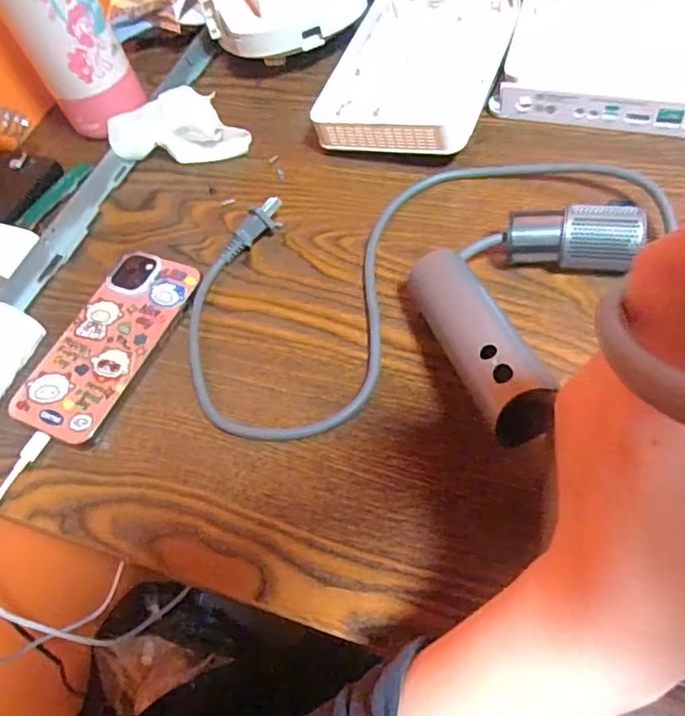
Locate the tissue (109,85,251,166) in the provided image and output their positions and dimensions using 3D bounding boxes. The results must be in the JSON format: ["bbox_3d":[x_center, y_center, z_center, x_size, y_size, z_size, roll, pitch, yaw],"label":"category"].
[{"bbox_3d":[-0.131,-0.192,0.483,0.110,0.034,0.050,-2,58,10],"label":"tissue"}]

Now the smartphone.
[{"bbox_3d":[-0.155,-0.012,0.393,0.067,0.009,0.141,20,63,16],"label":"smartphone"}]

